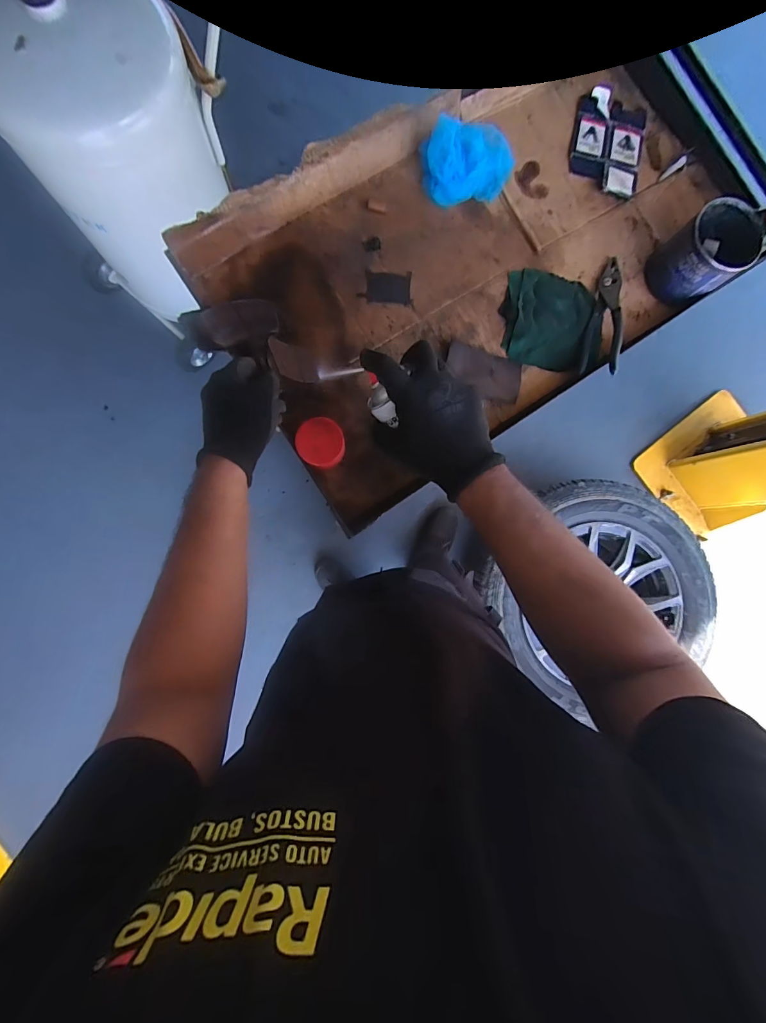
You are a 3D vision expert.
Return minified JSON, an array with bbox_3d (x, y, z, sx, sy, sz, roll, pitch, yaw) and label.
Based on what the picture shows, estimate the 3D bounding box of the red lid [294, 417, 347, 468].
[{"bbox_3d":[-0.085,-0.093,0.563,0.062,0.045,0.062,0,87,-5],"label":"red lid"}]

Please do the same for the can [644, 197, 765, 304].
[{"bbox_3d":[0.466,-0.373,0.591,0.111,0.098,0.097,-40,91,-6],"label":"can"}]

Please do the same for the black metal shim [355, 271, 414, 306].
[{"bbox_3d":[0.006,-0.334,0.609,0.077,0.004,0.048,3,89,-1],"label":"black metal shim"}]

